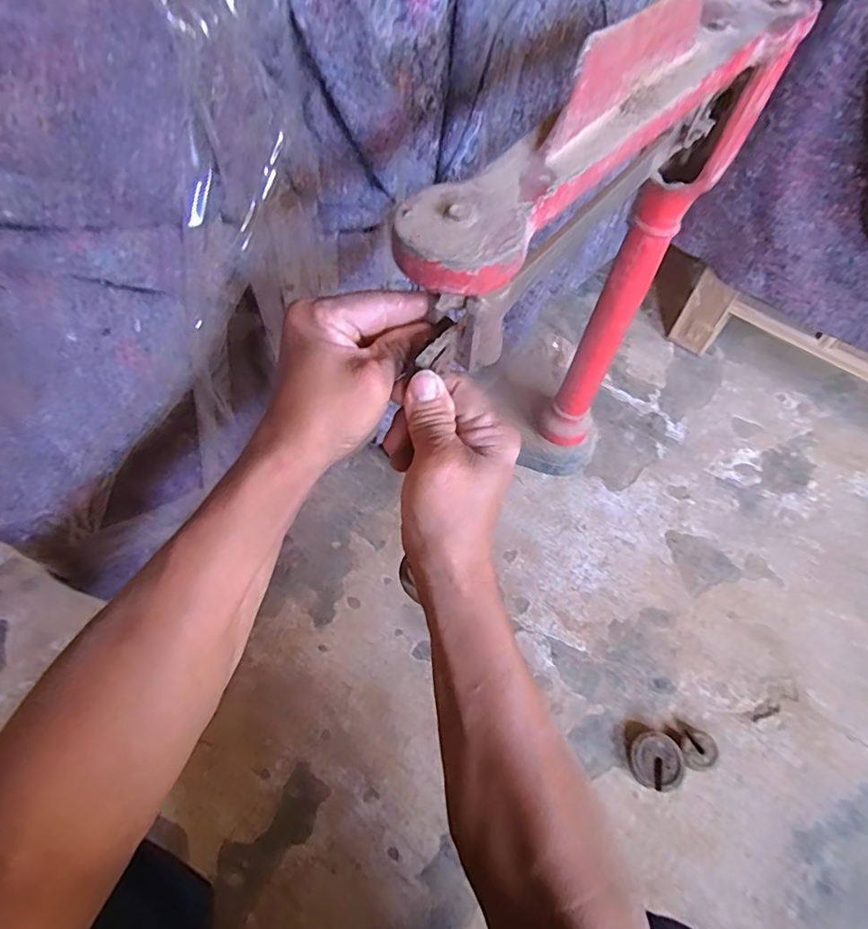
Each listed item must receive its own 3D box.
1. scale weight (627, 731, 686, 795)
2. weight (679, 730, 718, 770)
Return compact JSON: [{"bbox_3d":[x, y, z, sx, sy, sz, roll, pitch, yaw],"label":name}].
[{"bbox_3d":[0.296,0.395,0.685,0.066,0.017,0.068,0,58,-1],"label":"scale weight"},{"bbox_3d":[0.354,0.385,0.693,0.052,0.018,0.043,-13,59,-9],"label":"weight"}]

